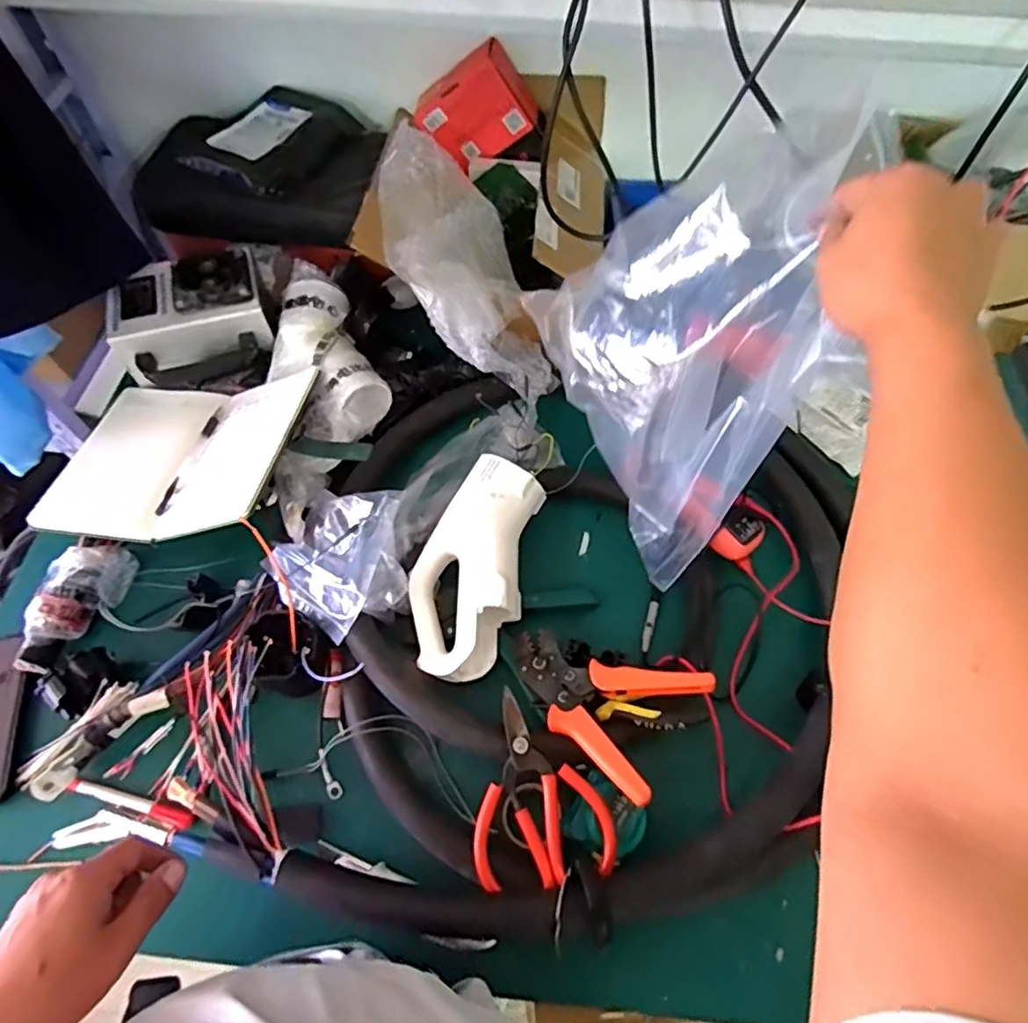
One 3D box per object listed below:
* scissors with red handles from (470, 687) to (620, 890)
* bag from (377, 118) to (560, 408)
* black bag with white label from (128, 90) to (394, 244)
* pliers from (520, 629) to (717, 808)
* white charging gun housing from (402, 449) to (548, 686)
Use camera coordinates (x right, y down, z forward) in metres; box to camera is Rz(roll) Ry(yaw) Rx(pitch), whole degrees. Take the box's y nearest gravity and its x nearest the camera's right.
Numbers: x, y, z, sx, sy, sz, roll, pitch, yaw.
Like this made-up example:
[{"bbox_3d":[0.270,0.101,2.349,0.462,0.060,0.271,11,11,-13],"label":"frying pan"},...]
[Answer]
[{"bbox_3d":[0.022,0.236,0.533,0.114,0.023,0.145,-4,60,-3],"label":"scissors with red handles"},{"bbox_3d":[-0.069,-0.291,0.729,0.139,0.111,0.348,-22,80,-13],"label":"bag"},{"bbox_3d":[-0.330,-0.450,0.817,0.305,0.074,0.248,-1,60,-2],"label":"black bag with white label"},{"bbox_3d":[0.075,0.163,0.574,0.171,0.033,0.128,32,64,16],"label":"pliers"},{"bbox_3d":[-0.043,0.052,0.624,0.114,0.059,0.227,13,76,7],"label":"white charging gun housing"}]

